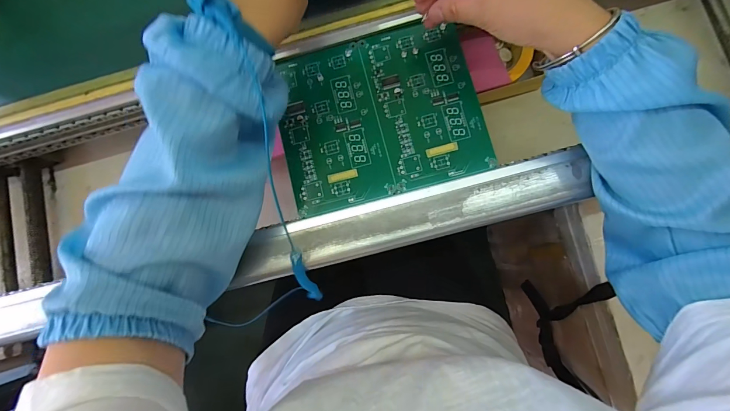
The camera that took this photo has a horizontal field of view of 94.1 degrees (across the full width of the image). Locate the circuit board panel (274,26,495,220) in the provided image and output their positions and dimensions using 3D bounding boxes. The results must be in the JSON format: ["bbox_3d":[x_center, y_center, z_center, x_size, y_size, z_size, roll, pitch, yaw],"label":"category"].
[{"bbox_3d":[0.013,-0.095,0.354,0.201,0.004,0.172,-15,81,3],"label":"circuit board panel"}]

